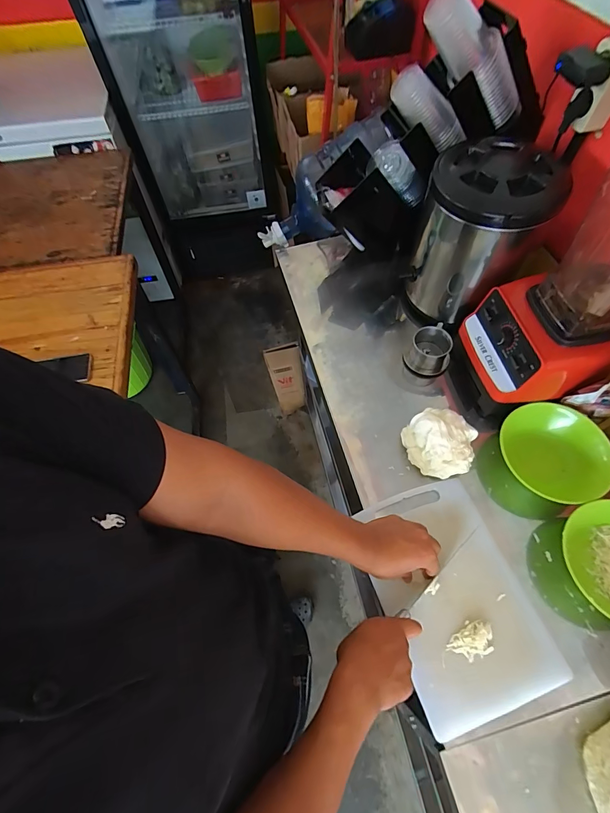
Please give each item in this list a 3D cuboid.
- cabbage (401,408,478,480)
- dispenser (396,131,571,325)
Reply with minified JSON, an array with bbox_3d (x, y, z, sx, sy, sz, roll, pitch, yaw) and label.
[{"bbox_3d":[0.235,0.058,0.637,0.115,0.080,0.113,-1,61,1],"label":"cabbage"},{"bbox_3d":[0.337,-0.329,0.736,0.197,0.309,0.216,30,66,17],"label":"dispenser"}]

